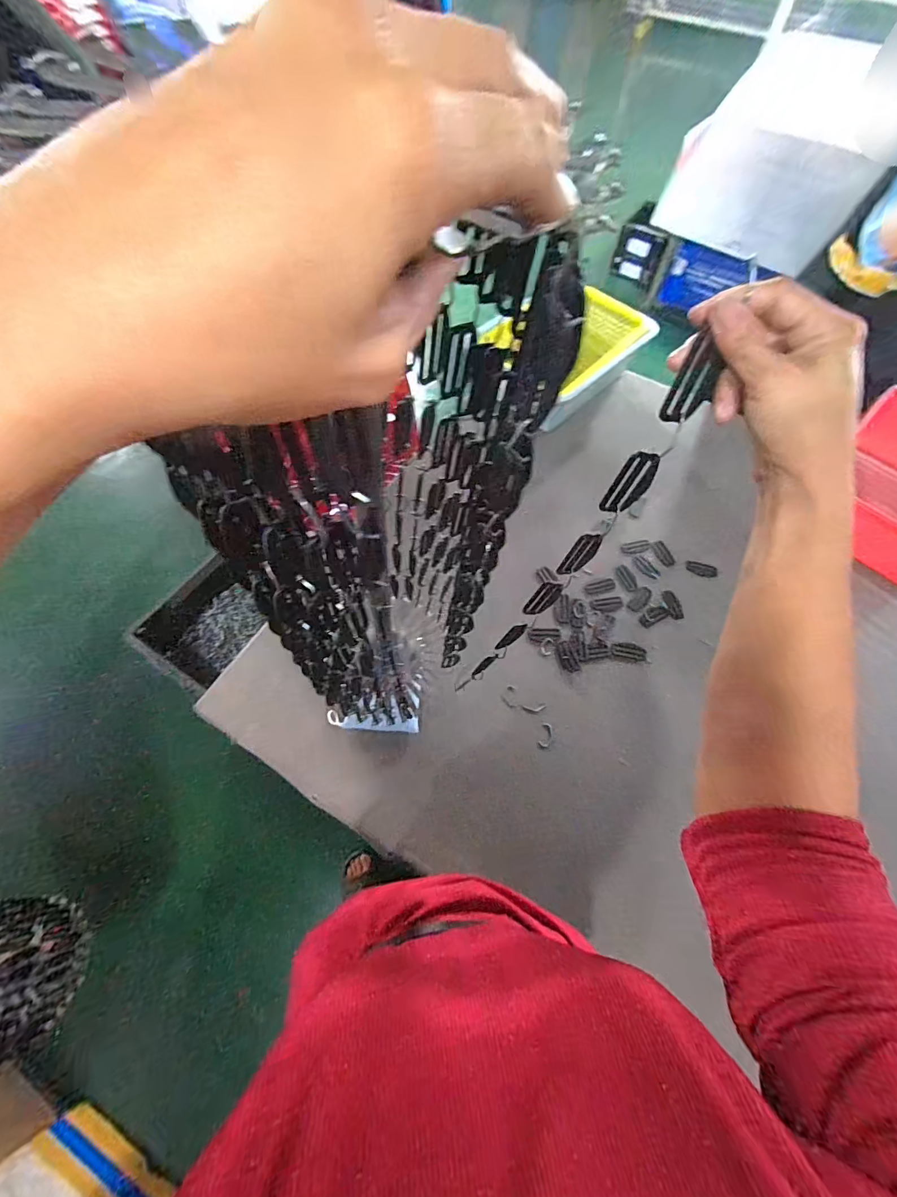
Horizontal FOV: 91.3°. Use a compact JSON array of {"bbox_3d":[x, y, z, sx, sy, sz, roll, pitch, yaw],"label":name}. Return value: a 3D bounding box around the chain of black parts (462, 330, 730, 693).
[{"bbox_3d":[0.103,-0.008,0.461,0.032,0.492,0.024,-15,62,-25],"label":"chain of black parts"}]

